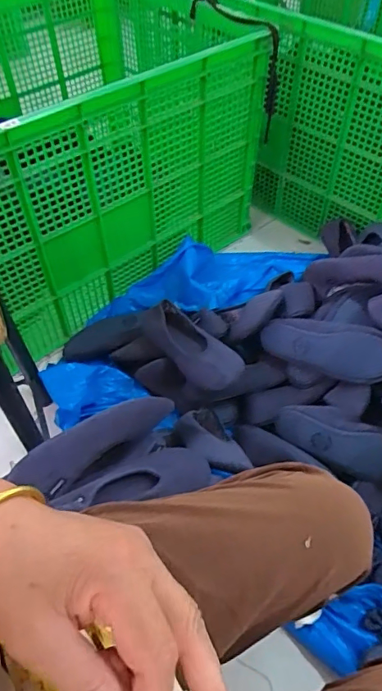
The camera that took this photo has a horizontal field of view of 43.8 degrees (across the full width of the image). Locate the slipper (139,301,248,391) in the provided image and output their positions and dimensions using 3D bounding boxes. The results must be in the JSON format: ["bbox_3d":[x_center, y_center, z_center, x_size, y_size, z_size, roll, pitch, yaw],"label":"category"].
[{"bbox_3d":[-0.008,-0.005,0.957,0.099,0.062,0.261,-31,57,-22],"label":"slipper"}]

